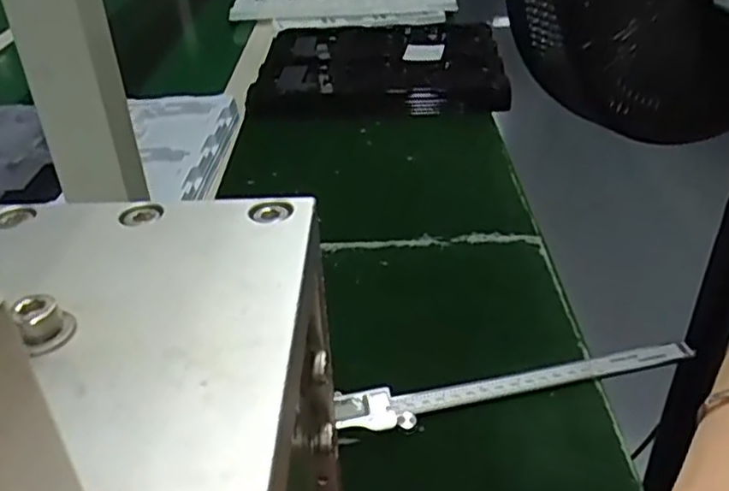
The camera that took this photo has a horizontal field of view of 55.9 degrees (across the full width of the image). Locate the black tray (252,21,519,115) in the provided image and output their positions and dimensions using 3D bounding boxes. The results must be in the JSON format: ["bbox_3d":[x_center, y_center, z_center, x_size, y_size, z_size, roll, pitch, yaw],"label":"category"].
[{"bbox_3d":[0.021,-0.239,0.916,0.308,0.034,0.297,-1,34,3],"label":"black tray"}]

